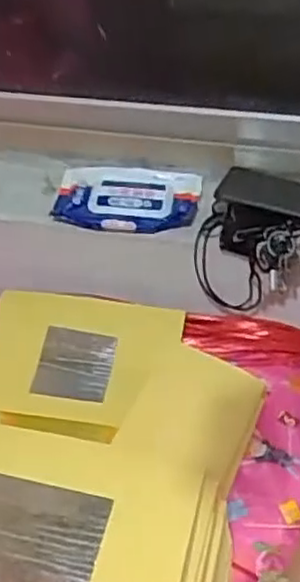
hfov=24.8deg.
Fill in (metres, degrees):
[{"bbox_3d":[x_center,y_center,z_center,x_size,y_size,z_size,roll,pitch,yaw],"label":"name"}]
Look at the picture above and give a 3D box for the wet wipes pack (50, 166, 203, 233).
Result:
[{"bbox_3d":[-0.029,-0.111,0.822,0.174,0.031,0.095,6,45,9],"label":"wet wipes pack"}]

